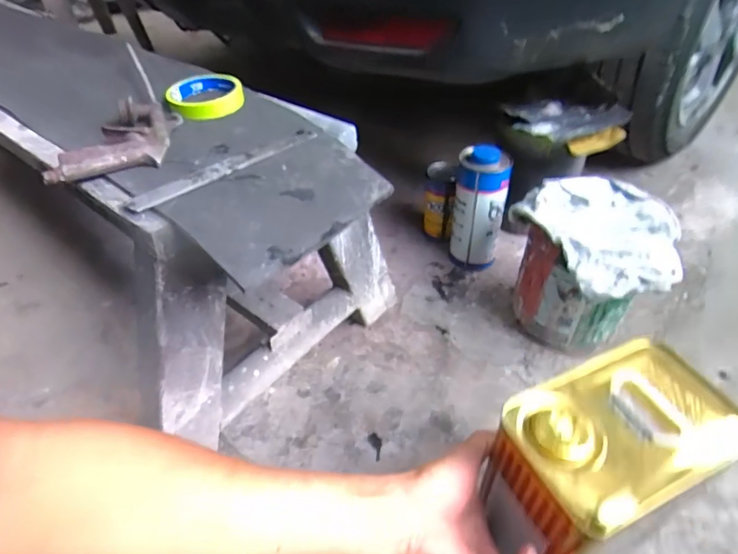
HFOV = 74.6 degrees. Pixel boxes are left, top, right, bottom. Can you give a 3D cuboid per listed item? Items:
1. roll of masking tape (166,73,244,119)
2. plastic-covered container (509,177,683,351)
[{"bbox_3d":[-0.203,-0.225,0.601,0.088,0.026,0.090,-1,41,1],"label":"roll of masking tape"},{"bbox_3d":[0.318,-0.008,0.717,0.191,0.203,0.234,-5,41,-4],"label":"plastic-covered container"}]

